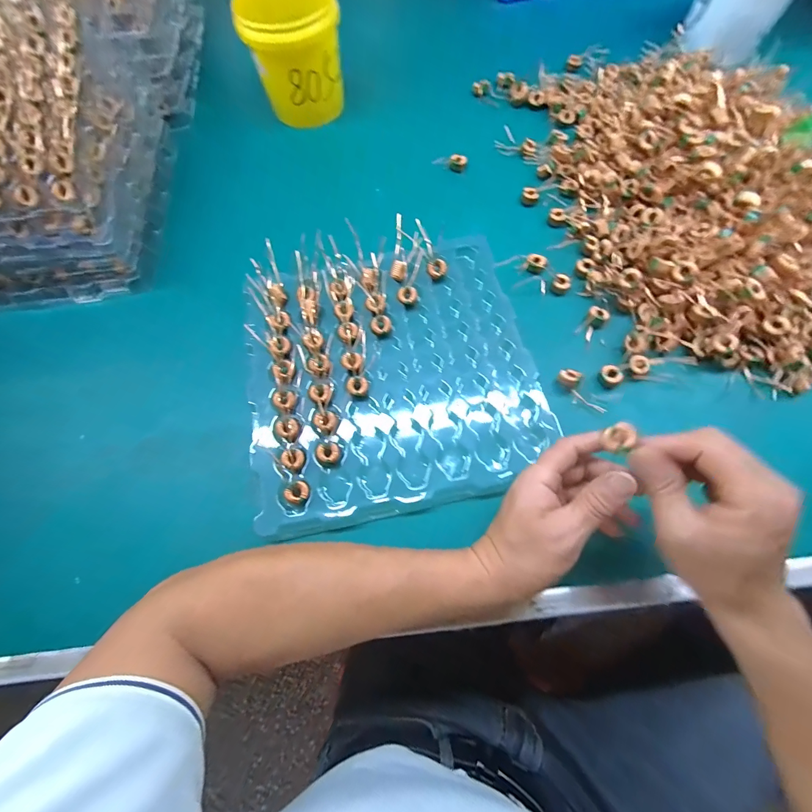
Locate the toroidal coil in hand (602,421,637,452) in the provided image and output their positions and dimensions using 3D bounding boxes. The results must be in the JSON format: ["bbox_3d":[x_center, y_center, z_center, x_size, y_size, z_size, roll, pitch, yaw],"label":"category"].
[{"bbox_3d":[0.150,0.021,0.249,0.009,0.017,0.019,4,74,-41],"label":"toroidal coil in hand"}]

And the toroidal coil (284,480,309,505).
[{"bbox_3d":[-0.099,0.078,0.326,0.018,0.005,0.021,36,75,15],"label":"toroidal coil"}]

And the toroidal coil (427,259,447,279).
[{"bbox_3d":[0.036,-0.158,0.415,0.022,0.011,0.018,0,69,3],"label":"toroidal coil"}]

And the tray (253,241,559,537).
[{"bbox_3d":[-0.015,-0.037,0.368,0.283,0.026,0.272,-12,69,-2],"label":"tray"}]

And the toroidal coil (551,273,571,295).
[{"bbox_3d":[0.176,-0.138,0.407,0.019,0.007,0.023,25,72,11],"label":"toroidal coil"}]

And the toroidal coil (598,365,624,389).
[{"bbox_3d":[0.209,-0.030,0.366,0.020,0.013,0.022,-1,69,2],"label":"toroidal coil"}]

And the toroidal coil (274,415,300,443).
[{"bbox_3d":[-0.117,0.020,0.348,0.025,0.009,0.025,-1,69,2],"label":"toroidal coil"}]

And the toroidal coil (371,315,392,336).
[{"bbox_3d":[-0.027,-0.088,0.392,0.022,0.008,0.022,-1,69,2],"label":"toroidal coil"}]

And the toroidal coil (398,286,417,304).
[{"bbox_3d":[0.002,-0.125,0.405,0.021,0.009,0.017,-5,69,1],"label":"toroidal coil"}]

